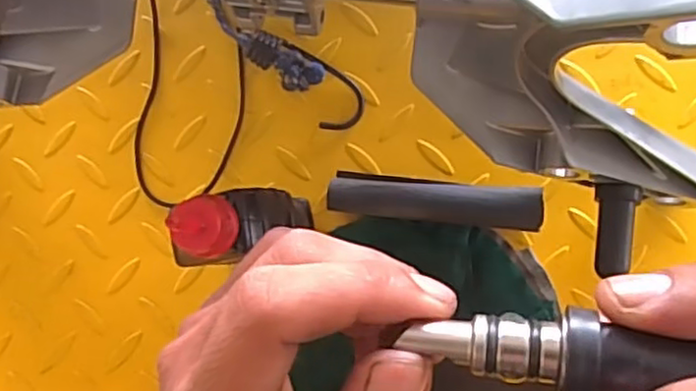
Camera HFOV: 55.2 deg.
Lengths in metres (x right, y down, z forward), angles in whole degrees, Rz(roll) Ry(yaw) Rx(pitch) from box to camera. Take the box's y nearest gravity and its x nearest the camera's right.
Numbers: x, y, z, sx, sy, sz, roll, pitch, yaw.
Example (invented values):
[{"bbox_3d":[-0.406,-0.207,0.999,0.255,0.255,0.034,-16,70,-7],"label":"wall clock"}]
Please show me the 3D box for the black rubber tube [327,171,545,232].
[{"bbox_3d":[0.047,0.003,0.365,0.113,0.021,0.023,5,86,7],"label":"black rubber tube"}]

